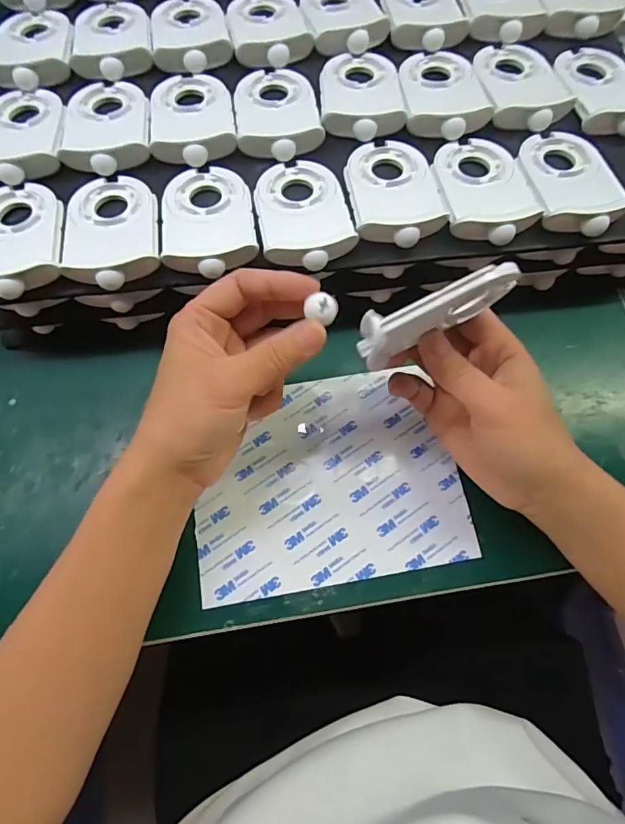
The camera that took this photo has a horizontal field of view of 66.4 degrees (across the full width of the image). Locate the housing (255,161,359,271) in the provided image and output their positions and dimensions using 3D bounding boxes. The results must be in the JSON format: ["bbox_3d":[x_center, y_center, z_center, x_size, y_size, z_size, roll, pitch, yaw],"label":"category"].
[{"bbox_3d":[-0.006,-0.131,0.306,0.057,0.013,0.088,-9,70,-4],"label":"housing"}]

